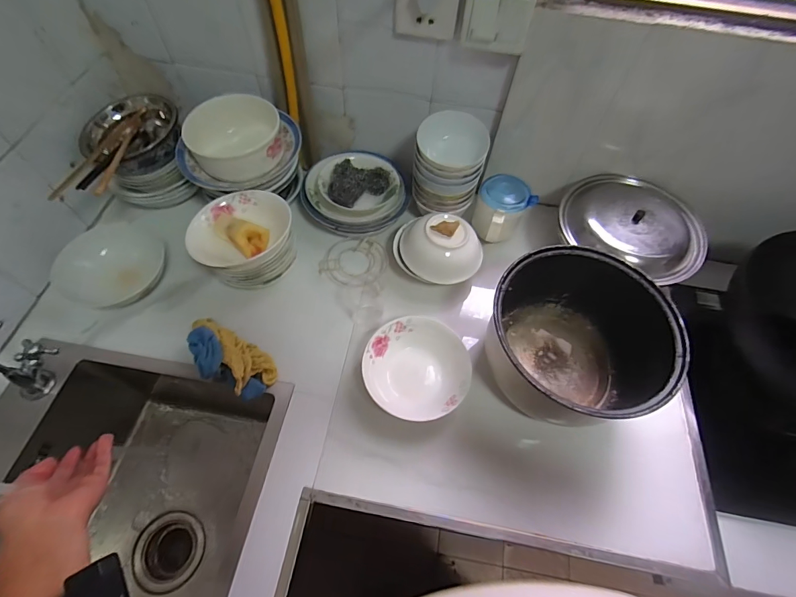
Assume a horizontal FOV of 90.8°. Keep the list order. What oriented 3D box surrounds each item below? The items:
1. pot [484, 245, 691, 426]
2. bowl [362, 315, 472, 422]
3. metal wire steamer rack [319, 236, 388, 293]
[{"bbox_3d":[0.239,0.067,0.545,0.228,0.150,0.231,0,57,0],"label":"pot"},{"bbox_3d":[0.030,0.100,0.571,0.146,0.047,0.137,0,57,0],"label":"bowl"},{"bbox_3d":[-0.077,-0.064,0.680,0.113,0.024,0.097,7,57,5],"label":"metal wire steamer rack"}]

